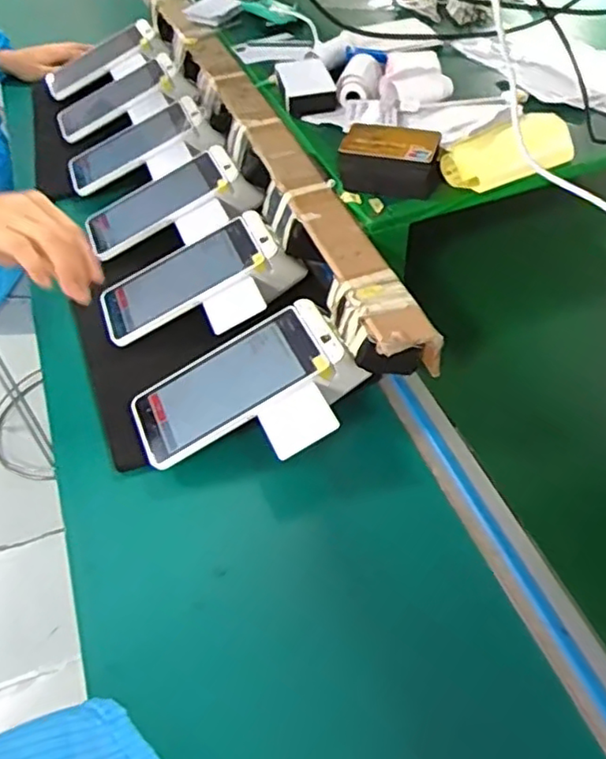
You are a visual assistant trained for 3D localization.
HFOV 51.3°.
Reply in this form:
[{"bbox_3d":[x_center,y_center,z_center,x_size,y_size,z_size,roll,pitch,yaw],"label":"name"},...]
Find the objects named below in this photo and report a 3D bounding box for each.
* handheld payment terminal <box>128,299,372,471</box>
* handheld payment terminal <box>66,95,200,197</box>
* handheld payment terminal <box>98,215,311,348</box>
[{"bbox_3d":[-0.052,0.002,0.551,0.195,0.058,0.086,-18,51,-10],"label":"handheld payment terminal"},{"bbox_3d":[-0.226,-0.318,0.847,0.188,0.028,0.101,-31,51,3],"label":"handheld payment terminal"},{"bbox_3d":[-0.108,-0.109,0.644,0.205,0.049,0.092,-18,51,-10],"label":"handheld payment terminal"}]

